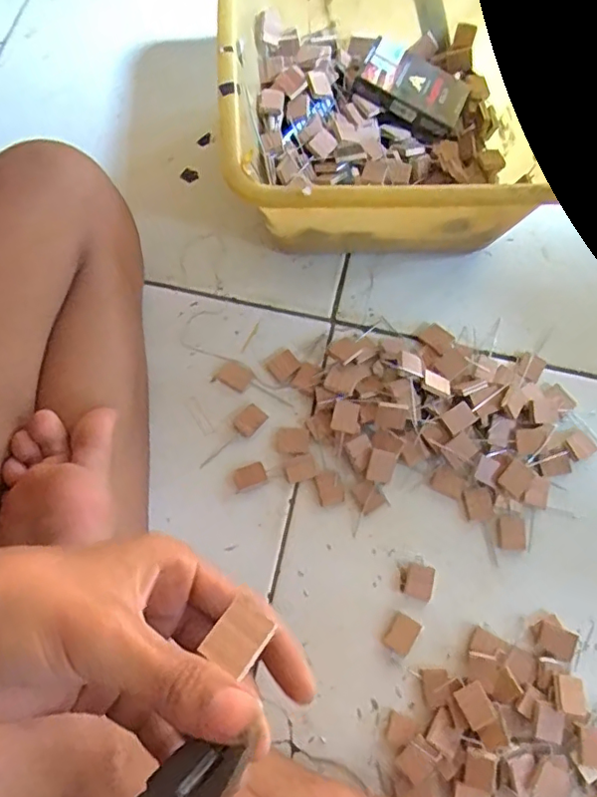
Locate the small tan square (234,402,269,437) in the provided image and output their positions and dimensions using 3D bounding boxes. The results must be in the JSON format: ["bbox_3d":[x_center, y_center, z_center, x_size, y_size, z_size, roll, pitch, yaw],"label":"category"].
[{"bbox_3d":[-0.039,0.018,0.460,0.020,0.004,0.025,41,76,10],"label":"small tan square"}]

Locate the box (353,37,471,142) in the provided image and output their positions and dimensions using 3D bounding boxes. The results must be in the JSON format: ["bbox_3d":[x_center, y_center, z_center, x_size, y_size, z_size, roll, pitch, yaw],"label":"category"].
[{"bbox_3d":[0.104,-0.281,0.509,0.093,0.019,0.061,27,74,6],"label":"box"}]

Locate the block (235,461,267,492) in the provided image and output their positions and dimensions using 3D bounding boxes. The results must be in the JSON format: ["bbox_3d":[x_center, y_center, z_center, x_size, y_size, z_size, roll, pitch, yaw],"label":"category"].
[{"bbox_3d":[-0.038,0.061,0.446,0.024,0.004,0.017,-22,75,-8],"label":"block"}]

